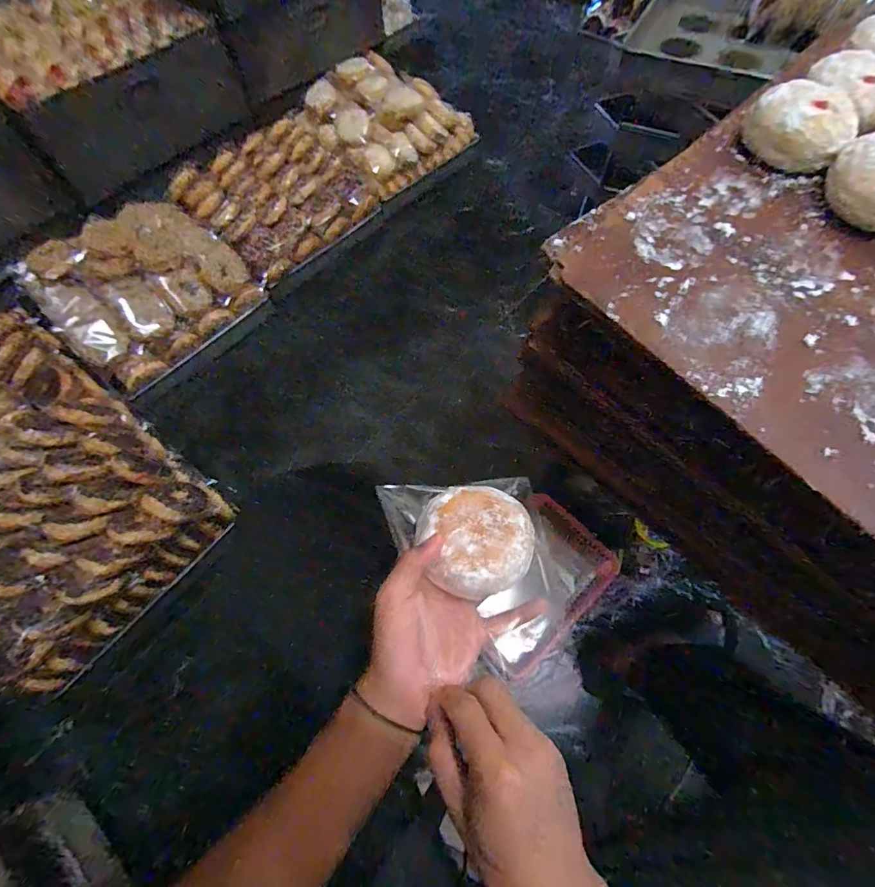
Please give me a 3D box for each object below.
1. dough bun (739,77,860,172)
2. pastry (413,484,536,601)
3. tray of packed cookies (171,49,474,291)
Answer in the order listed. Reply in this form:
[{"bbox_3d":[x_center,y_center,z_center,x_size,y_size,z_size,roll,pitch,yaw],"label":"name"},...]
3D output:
[{"bbox_3d":[0.330,-0.291,0.411,0.088,0.039,0.081,34,71,16],"label":"dough bun"},{"bbox_3d":[0.029,0.073,0.345,0.084,0.028,0.084,4,51,-5],"label":"pastry"},{"bbox_3d":[-0.290,-0.774,1.218,0.361,0.158,0.761,39,72,18],"label":"tray of packed cookies"}]

